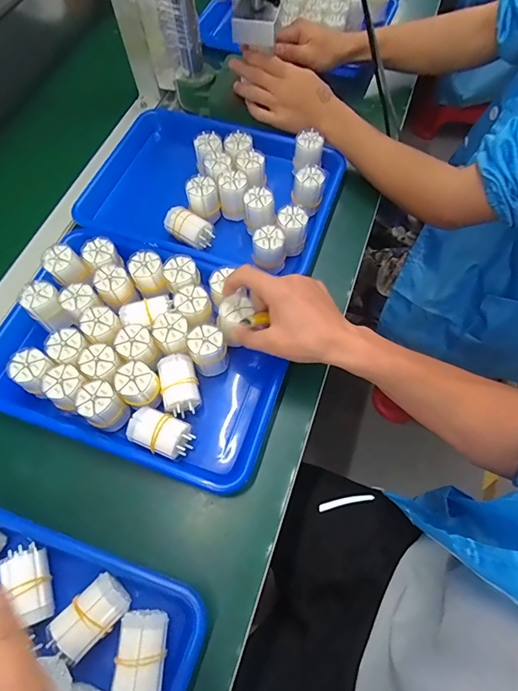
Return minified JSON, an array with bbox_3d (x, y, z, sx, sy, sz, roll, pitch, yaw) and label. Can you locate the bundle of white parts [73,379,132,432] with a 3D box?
[{"bbox_3d":[-0.160,0.065,0.417,0.044,0.059,0.037,41,72,18],"label":"bundle of white parts"}]

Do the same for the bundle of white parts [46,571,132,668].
[{"bbox_3d":[-0.145,0.234,0.344,0.038,0.038,0.059,40,71,18],"label":"bundle of white parts"}]

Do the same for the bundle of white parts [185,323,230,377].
[{"bbox_3d":[-0.055,0.007,0.439,0.042,0.054,0.045,-18,65,-7],"label":"bundle of white parts"}]

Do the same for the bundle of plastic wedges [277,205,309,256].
[{"bbox_3d":[0.043,-0.142,0.505,0.038,0.057,0.041,0,64,1],"label":"bundle of plastic wedges"}]

